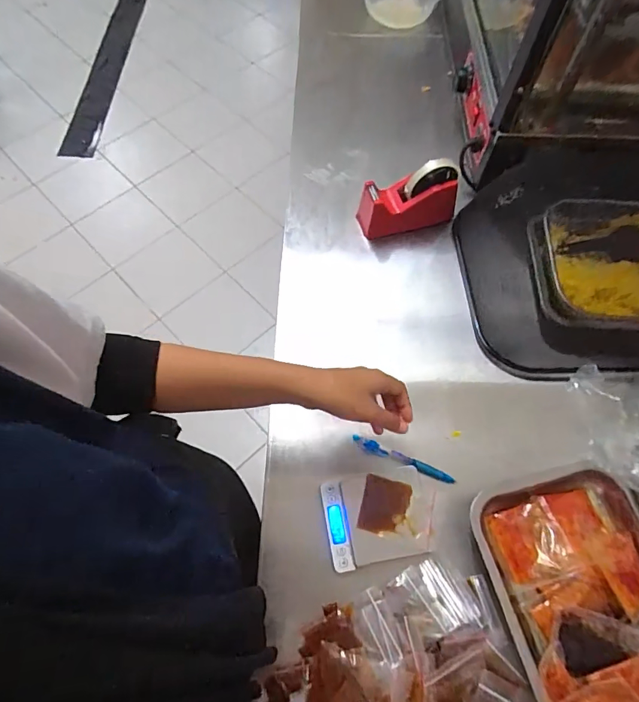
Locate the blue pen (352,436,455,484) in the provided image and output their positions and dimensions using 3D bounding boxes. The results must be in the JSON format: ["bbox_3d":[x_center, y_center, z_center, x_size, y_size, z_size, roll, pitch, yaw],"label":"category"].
[{"bbox_3d":[0.109,0.144,0.575,0.137,0.012,0.017,19,66,8],"label":"blue pen"}]

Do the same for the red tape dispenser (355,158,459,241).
[{"bbox_3d":[0.144,-0.242,0.705,0.153,0.107,0.060,-11,66,-6],"label":"red tape dispenser"}]

